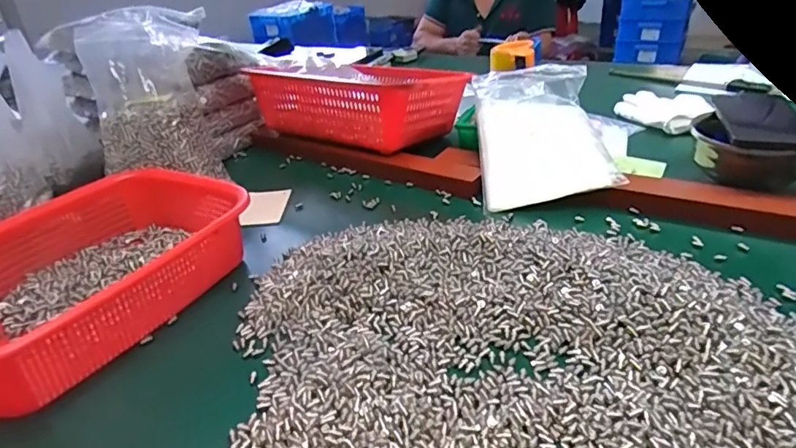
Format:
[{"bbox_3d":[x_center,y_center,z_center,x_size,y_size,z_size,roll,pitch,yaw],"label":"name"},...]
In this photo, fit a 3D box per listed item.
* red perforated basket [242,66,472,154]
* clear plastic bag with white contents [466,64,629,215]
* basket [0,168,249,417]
[{"bbox_3d":[-0.065,-0.185,0.784,0.298,0.105,0.164,15,36,30],"label":"red perforated basket"},{"bbox_3d":[0.171,-0.121,0.636,0.146,0.031,0.231,-8,52,8],"label":"clear plastic bag with white contents"},{"bbox_3d":[-0.285,0.039,0.480,0.216,0.070,0.295,13,36,29],"label":"basket"}]

